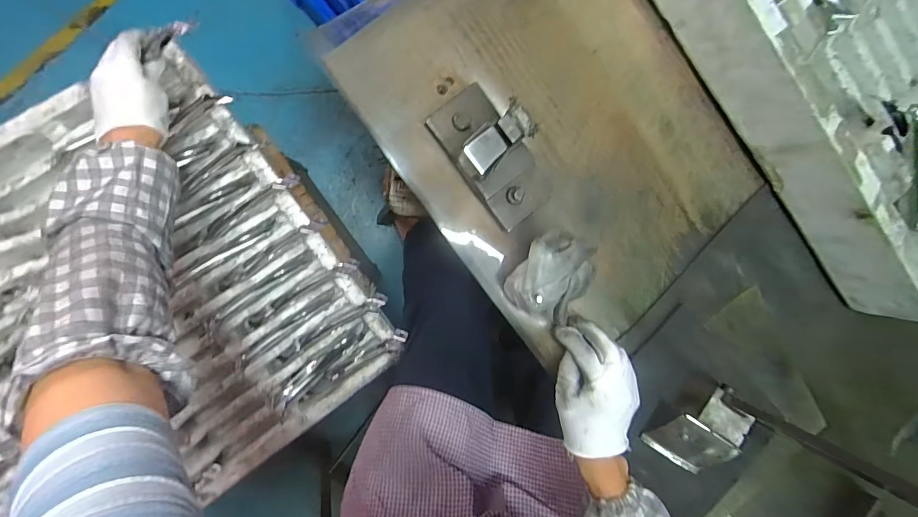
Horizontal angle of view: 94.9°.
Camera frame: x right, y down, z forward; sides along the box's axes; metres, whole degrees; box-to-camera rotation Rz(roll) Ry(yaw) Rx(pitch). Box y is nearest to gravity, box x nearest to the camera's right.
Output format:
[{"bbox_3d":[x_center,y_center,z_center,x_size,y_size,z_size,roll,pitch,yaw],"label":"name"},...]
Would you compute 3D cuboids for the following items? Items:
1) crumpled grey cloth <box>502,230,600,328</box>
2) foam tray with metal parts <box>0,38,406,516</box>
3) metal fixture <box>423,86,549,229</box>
[{"bbox_3d":[0.091,0.019,0.403,0.074,0.043,0.080,26,89,-10],"label":"crumpled grey cloth"},{"bbox_3d":[-0.455,0.078,0.591,0.550,0.082,0.541,-36,98,-5],"label":"foam tray with metal parts"},{"bbox_3d":[0.034,-0.092,0.385,0.065,0.076,0.132,-41,100,-6],"label":"metal fixture"}]

